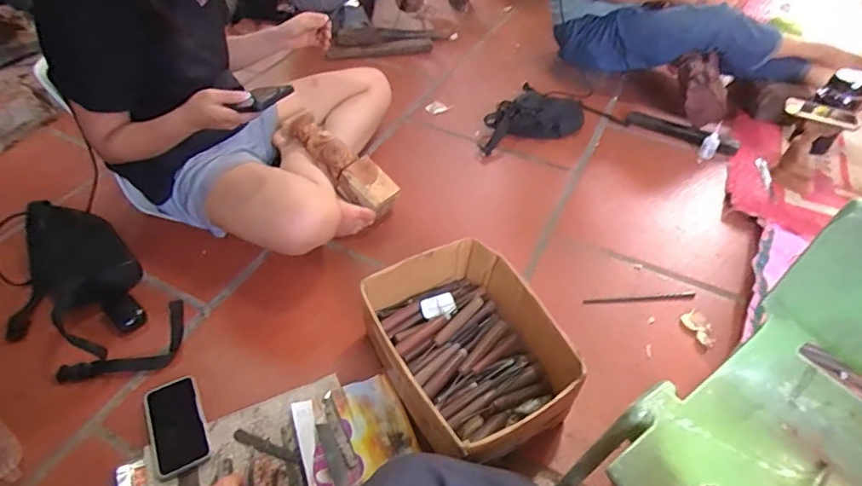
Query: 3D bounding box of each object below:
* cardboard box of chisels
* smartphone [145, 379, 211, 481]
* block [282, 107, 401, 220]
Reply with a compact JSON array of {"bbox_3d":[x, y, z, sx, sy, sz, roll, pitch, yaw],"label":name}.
[{"bbox_3d":[0.059,0.168,0.821,0.252,0.123,0.332,-22,51,-22],"label":"cardboard box of chisels"},{"bbox_3d":[-0.396,0.283,0.788,0.079,0.017,0.150,-19,50,-20],"label":"smartphone"},{"bbox_3d":[-0.211,-0.179,1.143,0.306,0.073,0.090,42,58,10],"label":"block"}]

